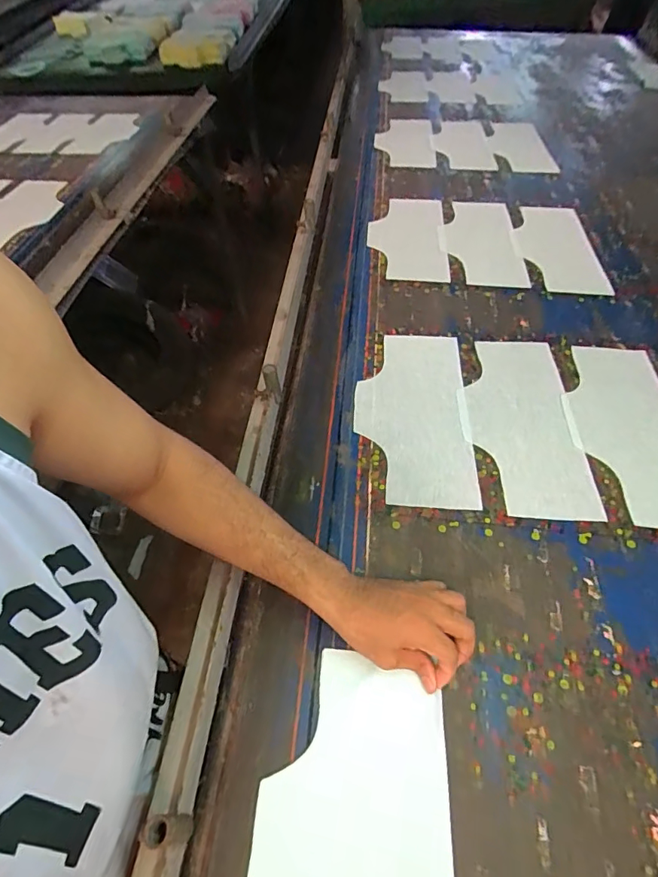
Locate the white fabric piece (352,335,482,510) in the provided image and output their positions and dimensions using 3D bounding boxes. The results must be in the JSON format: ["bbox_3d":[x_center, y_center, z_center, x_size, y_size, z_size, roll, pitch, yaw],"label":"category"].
[{"bbox_3d":[0.124,-0.047,0.673,0.165,0.008,0.321,2,53,5],"label":"white fabric piece"}]

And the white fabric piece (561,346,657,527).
[{"bbox_3d":[0.439,-0.026,0.663,0.162,0.007,0.332,4,54,6],"label":"white fabric piece"}]

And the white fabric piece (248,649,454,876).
[{"bbox_3d":[0.020,0.347,0.378,0.163,0.015,0.288,1,50,6],"label":"white fabric piece"}]

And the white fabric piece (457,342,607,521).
[{"bbox_3d":[0.279,-0.035,0.666,0.157,0.009,0.328,3,49,5],"label":"white fabric piece"}]

